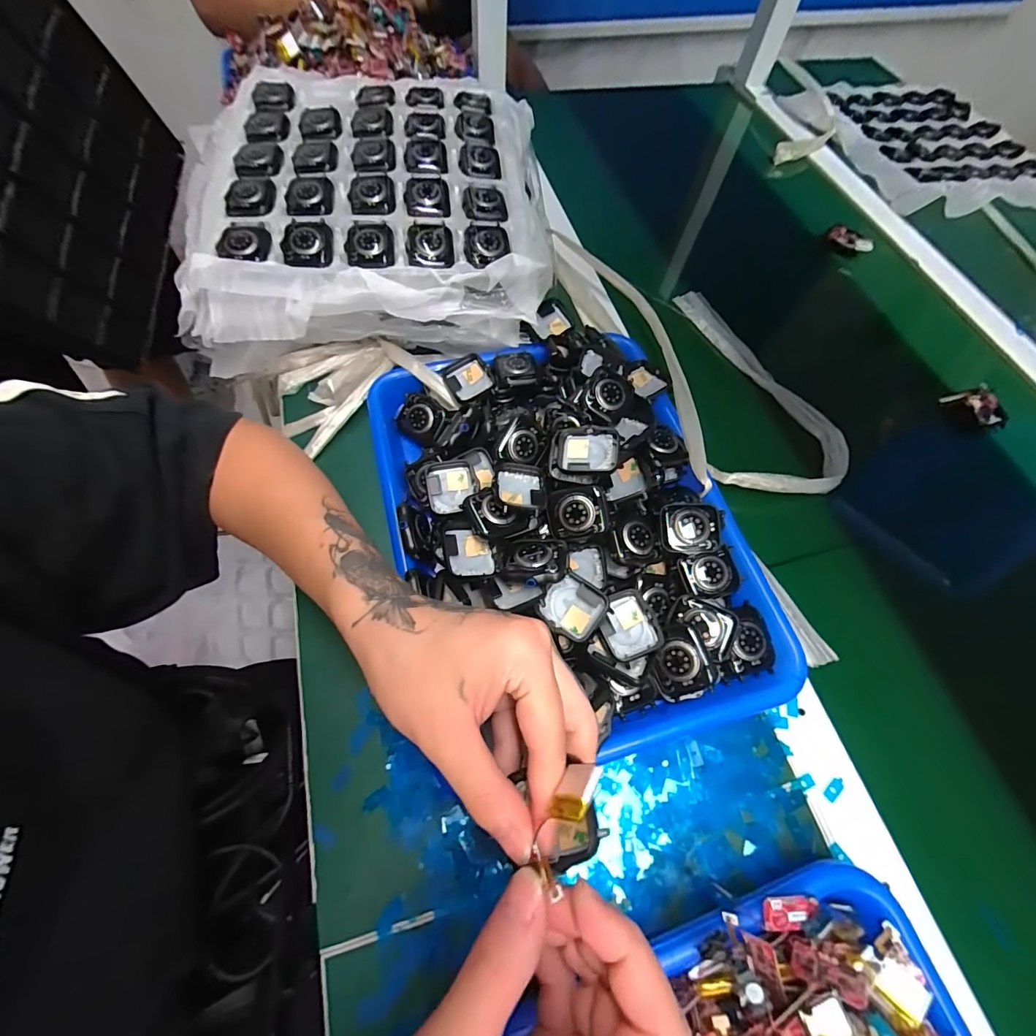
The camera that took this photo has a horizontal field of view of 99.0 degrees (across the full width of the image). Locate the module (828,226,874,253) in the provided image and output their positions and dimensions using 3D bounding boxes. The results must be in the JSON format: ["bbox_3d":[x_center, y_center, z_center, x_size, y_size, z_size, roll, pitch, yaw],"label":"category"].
[{"bbox_3d":[0.402,-0.337,0.535,0.051,0.012,0.016,38,68,15],"label":"module"}]

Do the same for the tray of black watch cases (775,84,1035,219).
[{"bbox_3d":[0.629,-0.568,0.682,0.340,0.046,0.342,-8,64,-7],"label":"tray of black watch cases"}]

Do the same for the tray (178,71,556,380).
[{"bbox_3d":[-0.141,-0.305,0.438,0.335,0.084,0.338,-5,64,-5],"label":"tray"}]

